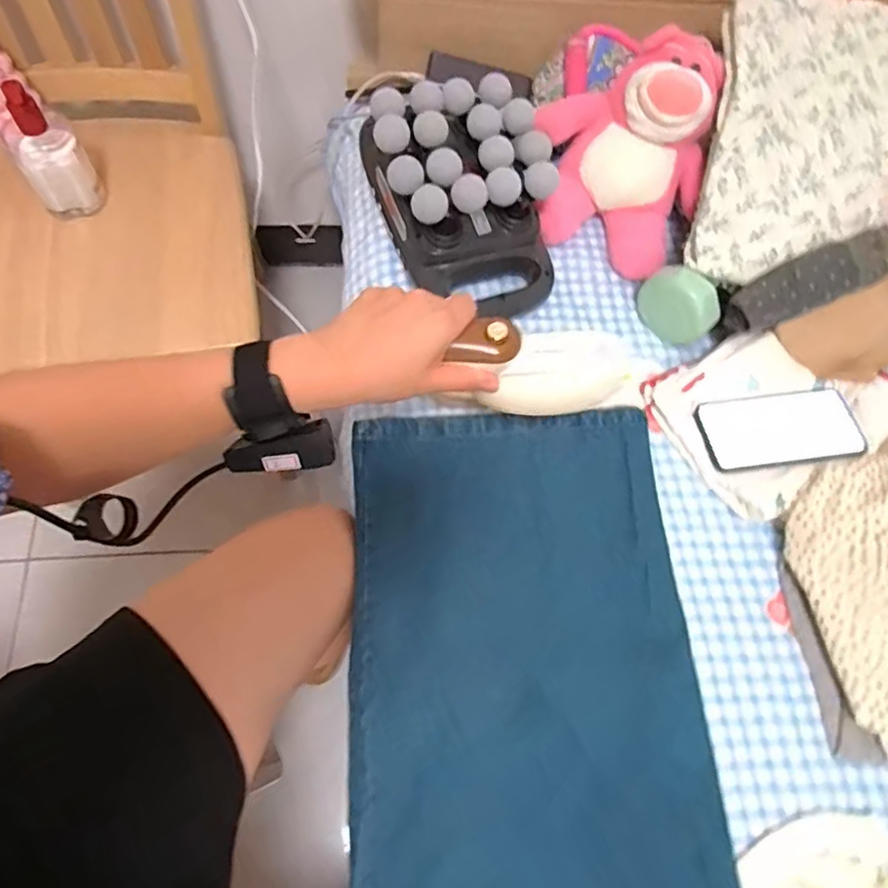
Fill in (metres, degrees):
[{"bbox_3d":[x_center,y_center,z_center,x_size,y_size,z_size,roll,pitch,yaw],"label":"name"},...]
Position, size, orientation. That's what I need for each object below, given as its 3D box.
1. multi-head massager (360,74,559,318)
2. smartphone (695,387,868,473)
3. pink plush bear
[{"bbox_3d":[0.019,-0.264,0.659,0.164,0.122,0.198,-11,69,-9],"label":"multi-head massager"},{"bbox_3d":[0.348,-0.015,0.638,0.163,0.010,0.083,-8,69,-8],"label":"smartphone"},{"bbox_3d":[0.195,-0.321,0.682,0.184,0.164,0.159,22,68,4],"label":"pink plush bear"}]

